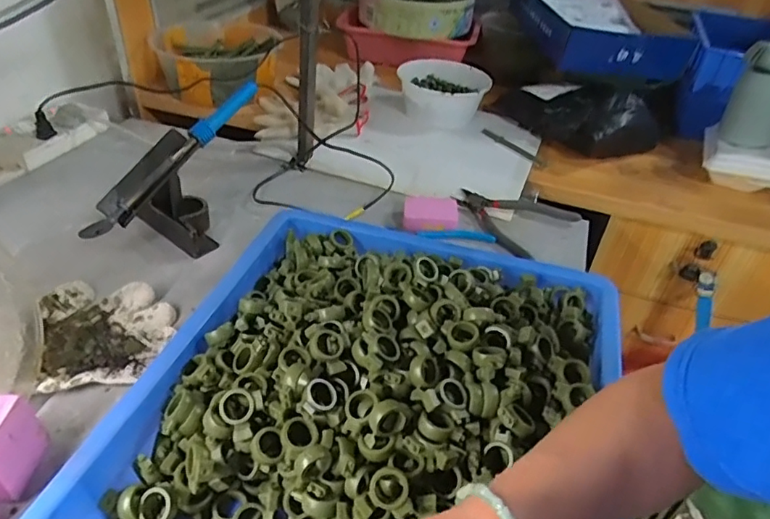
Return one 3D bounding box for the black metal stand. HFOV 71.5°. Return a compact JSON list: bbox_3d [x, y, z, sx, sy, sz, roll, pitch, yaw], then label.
[{"bbox_3d":[-0.268,-0.073,0.658,0.098,0.111,0.119,21,41,19],"label":"black metal stand"}]

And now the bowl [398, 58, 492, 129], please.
[{"bbox_3d":[0.117,-0.314,1.021,0.169,0.075,0.192,1,38,-6],"label":"bowl"}]

